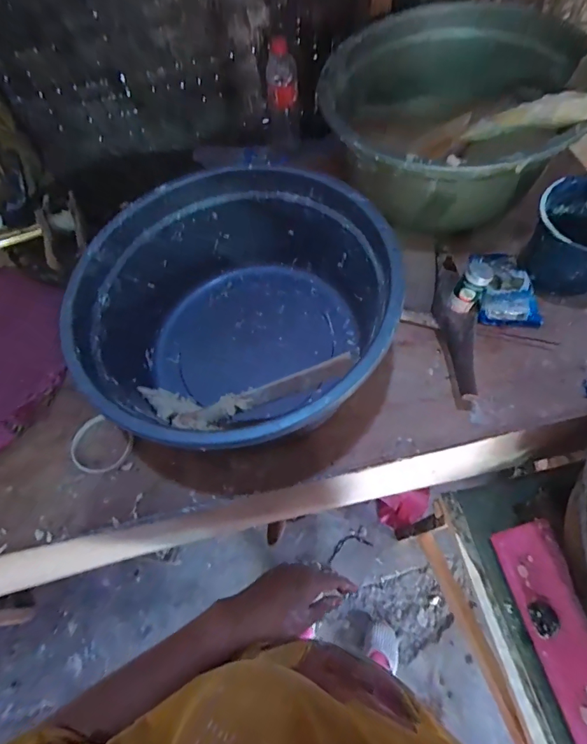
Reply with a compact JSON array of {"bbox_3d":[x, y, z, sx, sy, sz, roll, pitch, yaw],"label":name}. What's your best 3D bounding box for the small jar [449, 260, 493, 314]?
[{"bbox_3d":[0.250,-0.120,0.579,0.039,0.061,0.041,36,71,19],"label":"small jar"}]

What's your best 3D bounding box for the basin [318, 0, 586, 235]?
[{"bbox_3d":[0.262,-0.432,0.706,0.390,0.197,0.416,-1,63,3],"label":"basin"}]

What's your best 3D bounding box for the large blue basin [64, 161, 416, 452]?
[{"bbox_3d":[-0.074,-0.075,0.575,0.402,0.187,0.392,-1,63,3],"label":"large blue basin"}]

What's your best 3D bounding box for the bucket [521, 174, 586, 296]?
[{"bbox_3d":[0.417,-0.201,0.590,0.135,0.119,0.131,-1,63,3],"label":"bucket"}]

